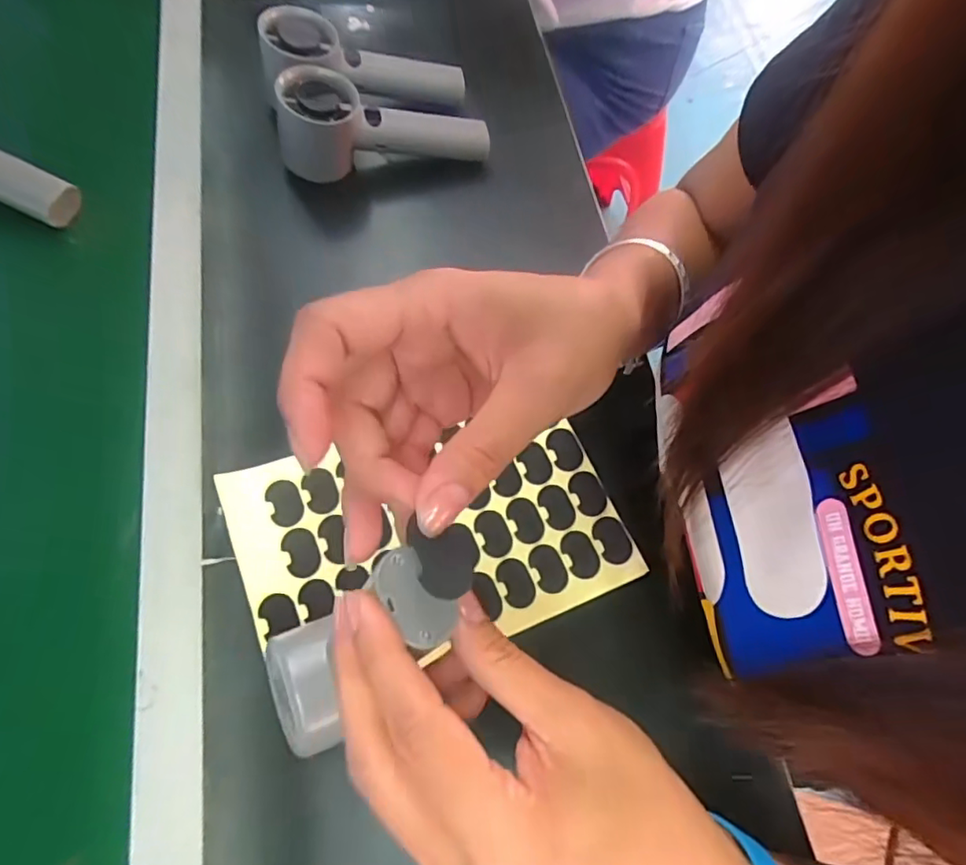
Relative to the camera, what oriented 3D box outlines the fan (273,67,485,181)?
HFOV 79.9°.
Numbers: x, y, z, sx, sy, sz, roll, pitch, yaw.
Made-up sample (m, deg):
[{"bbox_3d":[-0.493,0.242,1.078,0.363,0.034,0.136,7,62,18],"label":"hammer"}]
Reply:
[{"bbox_3d":[-0.073,-0.230,0.439,0.158,0.061,0.049,-6,66,-19],"label":"fan"}]

